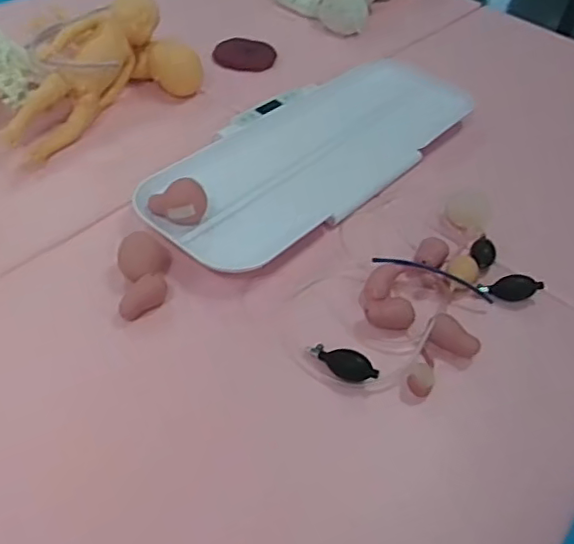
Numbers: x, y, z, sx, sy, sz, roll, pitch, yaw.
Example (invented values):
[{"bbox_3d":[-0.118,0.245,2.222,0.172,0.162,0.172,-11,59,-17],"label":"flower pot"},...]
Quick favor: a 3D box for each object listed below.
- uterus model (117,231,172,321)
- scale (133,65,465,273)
[{"bbox_3d":[-0.204,0.003,0.863,0.072,0.048,0.126,-3,47,-12],"label":"uterus model"},{"bbox_3d":[0.041,-0.229,1.087,0.267,0.075,0.652,37,51,25],"label":"scale"}]

